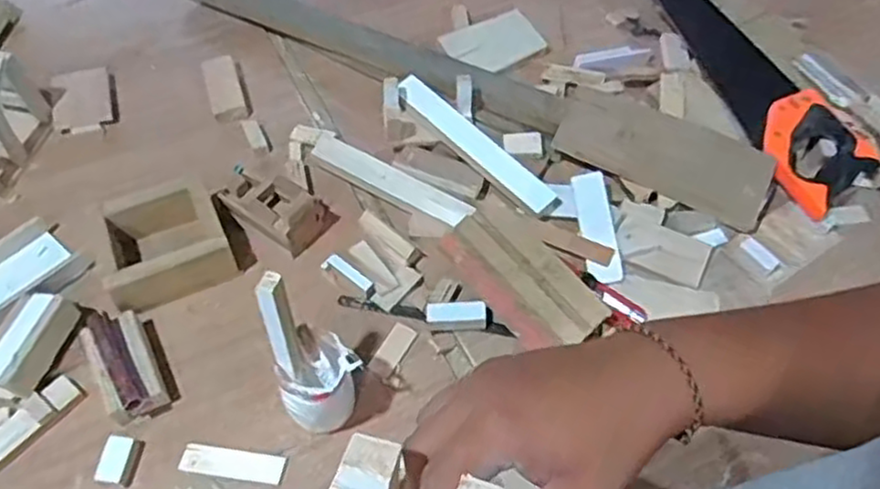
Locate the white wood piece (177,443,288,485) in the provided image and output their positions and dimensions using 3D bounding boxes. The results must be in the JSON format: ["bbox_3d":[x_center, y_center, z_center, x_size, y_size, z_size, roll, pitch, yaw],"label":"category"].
[{"bbox_3d":[-0.182,0.191,0.613,0.090,0.004,0.026,8,55,4],"label":"white wood piece"}]

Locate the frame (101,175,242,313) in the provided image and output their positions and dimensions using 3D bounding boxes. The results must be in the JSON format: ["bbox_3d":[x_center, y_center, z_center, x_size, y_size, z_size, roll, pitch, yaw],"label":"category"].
[{"bbox_3d":[-0.274,-0.001,0.709,0.125,0.055,0.115,-22,59,-15],"label":"frame"}]

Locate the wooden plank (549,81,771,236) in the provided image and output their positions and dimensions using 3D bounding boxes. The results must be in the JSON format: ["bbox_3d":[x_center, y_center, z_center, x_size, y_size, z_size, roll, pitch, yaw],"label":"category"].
[{"bbox_3d":[0.248,-0.103,0.769,0.230,0.025,0.087,25,86,9],"label":"wooden plank"}]

